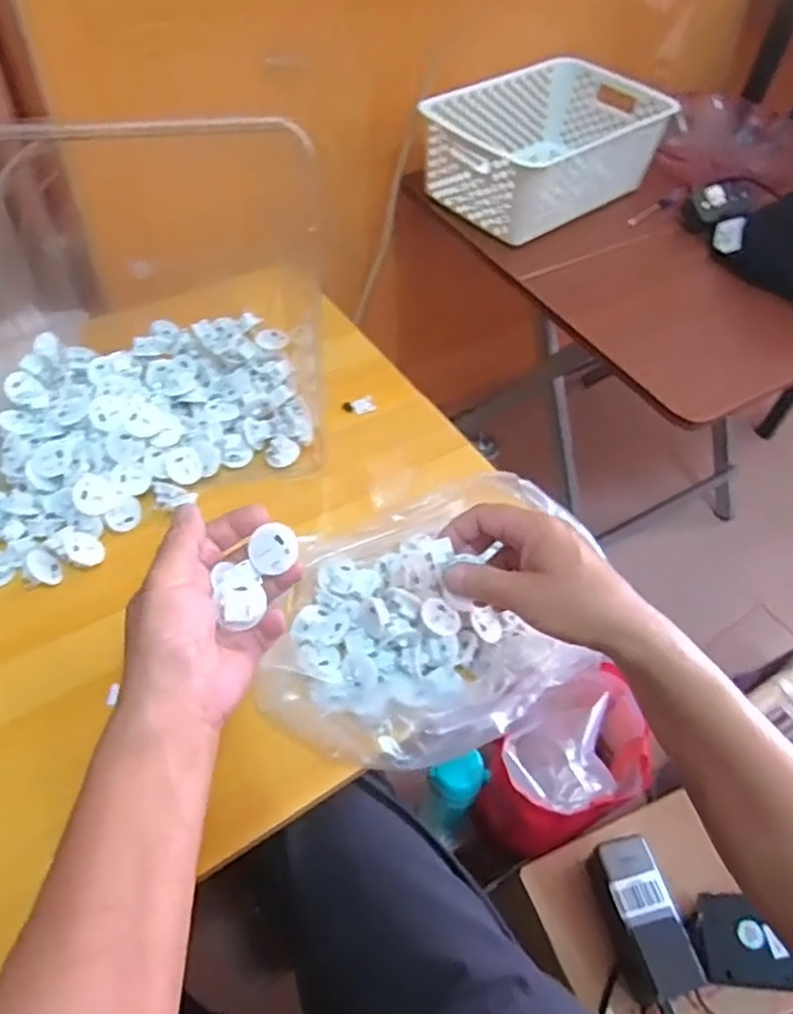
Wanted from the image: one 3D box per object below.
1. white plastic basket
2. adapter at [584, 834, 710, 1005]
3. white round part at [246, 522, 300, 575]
[{"bbox_3d":[0.190,-0.485,0.919,0.295,0.111,0.210,-34,62,-27],"label":"white plastic basket"},{"bbox_3d":[0.238,0.396,0.659,0.061,0.052,0.129,-12,54,-14],"label":"adapter"},{"bbox_3d":[-0.079,0.028,0.439,0.032,0.004,0.030,0,82,3],"label":"white round part"}]

